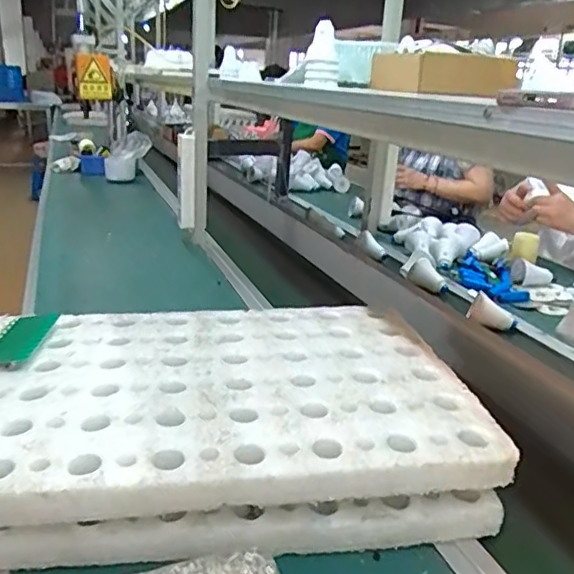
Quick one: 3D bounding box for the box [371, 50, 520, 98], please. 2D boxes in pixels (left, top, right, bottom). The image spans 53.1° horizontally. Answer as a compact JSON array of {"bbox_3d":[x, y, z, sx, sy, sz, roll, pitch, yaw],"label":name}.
[{"bbox_3d":[0.296,-0.416,1.120,0.217,0.064,0.184,-4,21,-22],"label":"box"}]

